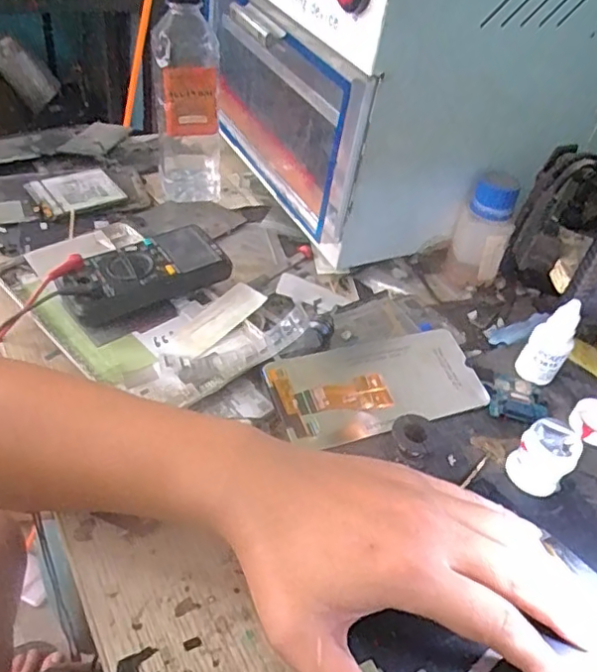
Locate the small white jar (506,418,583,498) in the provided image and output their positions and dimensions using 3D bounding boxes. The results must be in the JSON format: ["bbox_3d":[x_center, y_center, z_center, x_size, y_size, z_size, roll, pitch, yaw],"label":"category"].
[{"bbox_3d":[0.157,0.078,0.387,0.034,0.037,0.036,6,42,-6],"label":"small white jar"}]

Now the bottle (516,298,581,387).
[{"bbox_3d":[0.186,0.007,0.450,0.030,0.072,0.022,9,42,-3],"label":"bottle"}]

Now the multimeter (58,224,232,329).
[{"bbox_3d":[-0.122,-0.048,0.478,0.124,0.034,0.057,-17,49,-27],"label":"multimeter"}]

